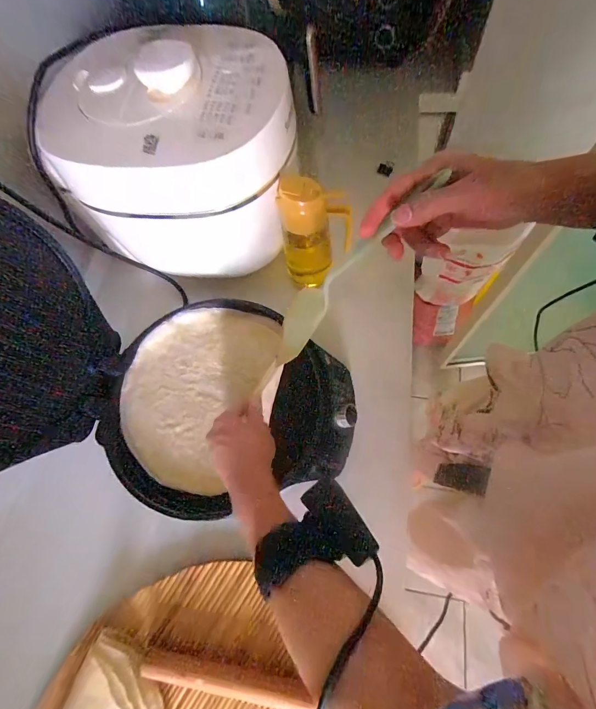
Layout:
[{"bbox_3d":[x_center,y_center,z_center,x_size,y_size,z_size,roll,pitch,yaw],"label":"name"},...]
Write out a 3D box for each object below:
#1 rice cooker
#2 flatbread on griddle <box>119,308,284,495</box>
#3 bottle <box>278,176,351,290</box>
[{"bbox_3d":[-0.150,-0.274,0.486,0.270,0.202,0.236,4,68,7],"label":"rice cooker"},{"bbox_3d":[-0.136,0.050,0.483,0.207,0.019,0.241,10,72,5],"label":"flatbread on griddle"},{"bbox_3d":[0.024,-0.168,0.506,0.092,0.161,0.064,-14,67,-1],"label":"bottle"}]

